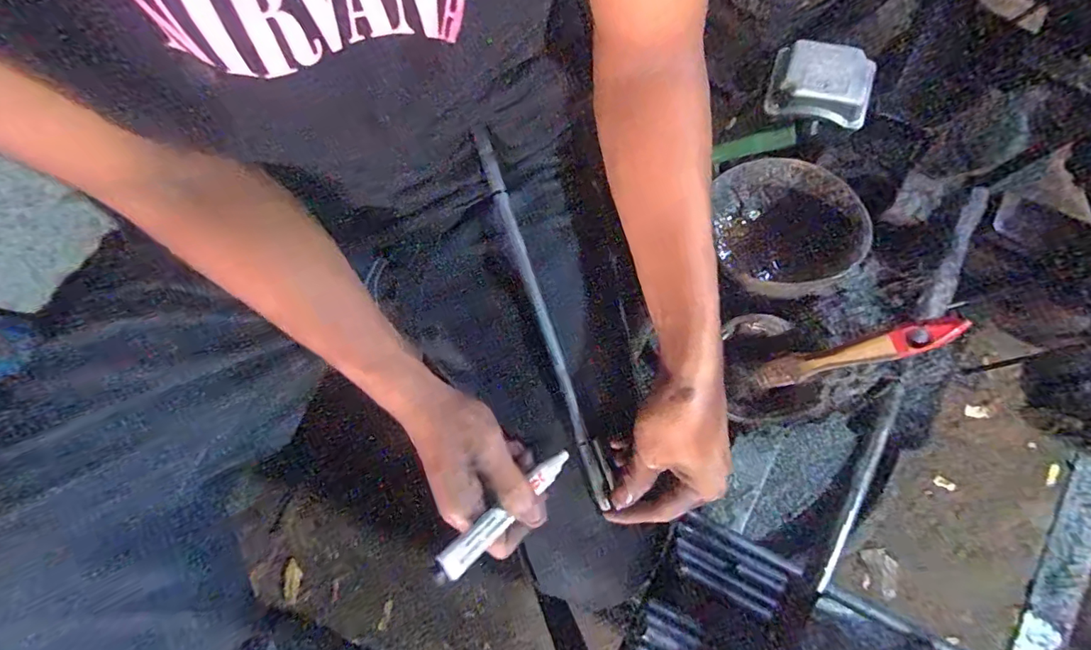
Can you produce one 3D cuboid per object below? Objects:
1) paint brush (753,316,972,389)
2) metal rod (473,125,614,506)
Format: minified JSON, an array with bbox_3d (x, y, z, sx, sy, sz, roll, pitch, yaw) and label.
[{"bbox_3d":[0.209,0.021,0.340,0.007,0.142,0.021,-12,79,-32],"label":"paint brush"},{"bbox_3d":[0.000,-0.004,0.376,0.016,0.007,0.302,-19,91,-4],"label":"metal rod"}]

